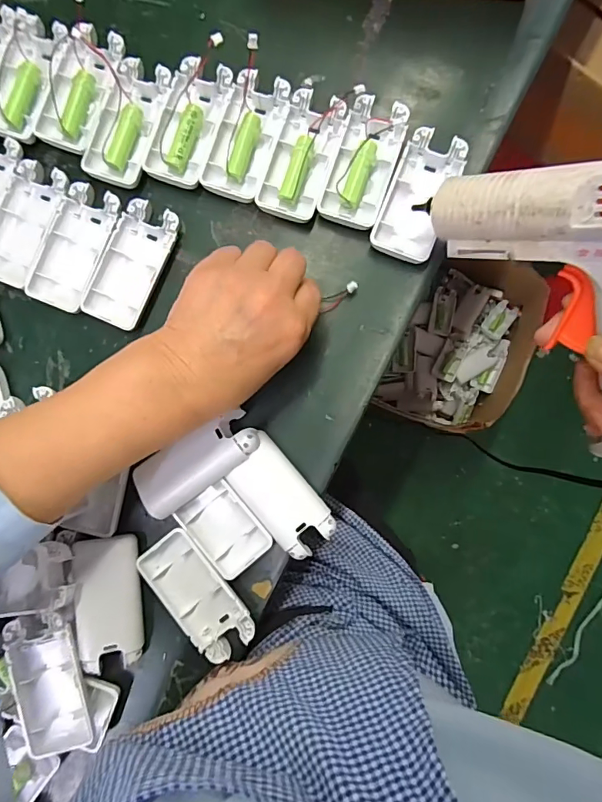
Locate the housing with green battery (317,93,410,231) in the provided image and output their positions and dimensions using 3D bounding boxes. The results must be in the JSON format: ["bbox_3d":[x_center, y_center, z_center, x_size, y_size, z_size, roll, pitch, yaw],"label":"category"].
[{"bbox_3d":[0.048,-0.179,0.343,0.043,0.015,0.091,20,89,4],"label":"housing with green battery"}]

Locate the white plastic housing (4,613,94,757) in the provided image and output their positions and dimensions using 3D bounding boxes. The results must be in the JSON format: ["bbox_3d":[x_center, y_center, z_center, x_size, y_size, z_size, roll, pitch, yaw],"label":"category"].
[{"bbox_3d":[-0.175,0.200,0.322,0.042,0.022,0.099,-12,87,2],"label":"white plastic housing"}]

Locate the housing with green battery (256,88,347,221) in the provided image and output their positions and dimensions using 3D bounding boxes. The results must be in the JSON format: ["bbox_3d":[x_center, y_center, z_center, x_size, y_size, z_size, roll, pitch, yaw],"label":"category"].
[{"bbox_3d":[0.002,-0.184,0.346,0.047,0.014,0.093,19,89,3],"label":"housing with green battery"}]

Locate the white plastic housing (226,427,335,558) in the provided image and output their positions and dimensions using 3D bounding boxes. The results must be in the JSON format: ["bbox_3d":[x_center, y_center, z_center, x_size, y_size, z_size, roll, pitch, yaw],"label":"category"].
[{"bbox_3d":[-0.014,0.072,0.335,0.043,0.012,0.084,-41,86,1],"label":"white plastic housing"}]

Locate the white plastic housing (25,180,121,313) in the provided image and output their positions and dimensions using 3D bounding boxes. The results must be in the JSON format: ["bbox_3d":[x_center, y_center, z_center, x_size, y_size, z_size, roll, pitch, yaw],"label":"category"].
[{"bbox_3d":[-0.173,-0.118,0.355,0.047,0.015,0.095,22,89,4],"label":"white plastic housing"}]

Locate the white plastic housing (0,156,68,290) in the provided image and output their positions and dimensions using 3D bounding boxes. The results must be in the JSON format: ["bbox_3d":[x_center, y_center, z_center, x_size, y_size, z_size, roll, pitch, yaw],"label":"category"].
[{"bbox_3d":[-0.215,-0.138,0.354,0.046,0.009,0.095,23,89,4],"label":"white plastic housing"}]

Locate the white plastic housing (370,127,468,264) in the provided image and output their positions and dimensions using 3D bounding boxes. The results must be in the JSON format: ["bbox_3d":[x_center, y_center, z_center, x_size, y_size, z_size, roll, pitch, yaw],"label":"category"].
[{"bbox_3d":[0.088,-0.151,0.340,0.044,0.014,0.093,22,89,4],"label":"white plastic housing"}]

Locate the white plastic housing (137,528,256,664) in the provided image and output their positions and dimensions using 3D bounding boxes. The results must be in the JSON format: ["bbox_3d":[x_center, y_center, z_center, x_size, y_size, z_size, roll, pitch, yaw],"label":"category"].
[{"bbox_3d":[-0.075,0.141,0.336,0.047,0.017,0.095,-42,86,0],"label":"white plastic housing"}]

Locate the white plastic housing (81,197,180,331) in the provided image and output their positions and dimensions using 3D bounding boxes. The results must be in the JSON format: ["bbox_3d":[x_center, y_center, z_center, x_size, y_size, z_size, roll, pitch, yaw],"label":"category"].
[{"bbox_3d":[-0.128,-0.103,0.349,0.046,0.014,0.094,23,89,4],"label":"white plastic housing"}]

